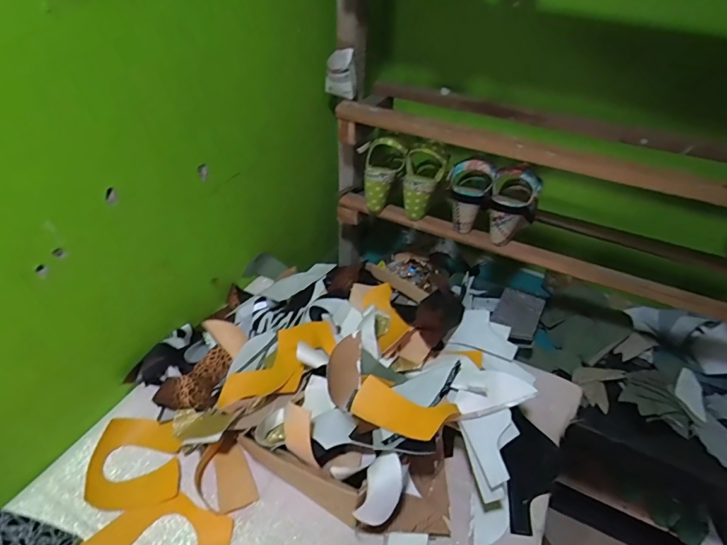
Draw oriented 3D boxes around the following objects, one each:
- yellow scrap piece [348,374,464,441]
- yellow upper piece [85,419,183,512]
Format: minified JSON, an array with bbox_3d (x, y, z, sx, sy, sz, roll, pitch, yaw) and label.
[{"bbox_3d":[0.043,0.161,0.518,0.122,0.027,0.051,8,37,33],"label":"yellow scrap piece"},{"bbox_3d":[-0.303,0.251,0.581,0.109,0.017,0.116,-7,42,-14],"label":"yellow upper piece"}]

